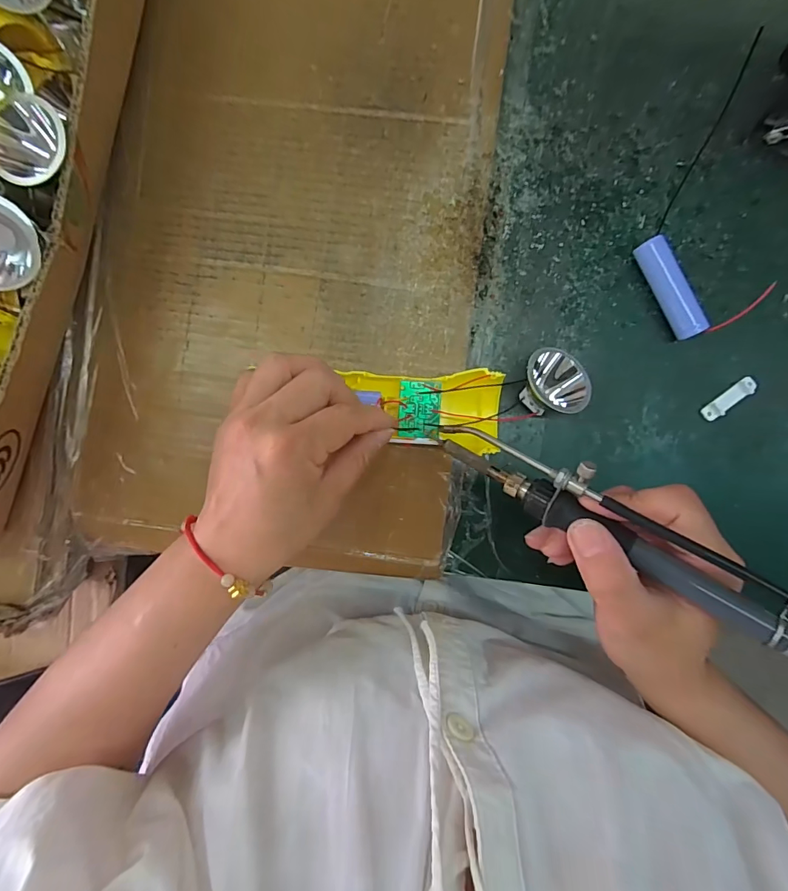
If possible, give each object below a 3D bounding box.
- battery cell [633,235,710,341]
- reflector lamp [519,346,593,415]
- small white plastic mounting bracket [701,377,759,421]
[{"bbox_3d":[0.171,-0.097,0.276,0.016,0.017,0.064,-28,93,5],"label":"battery cell"},{"bbox_3d":[0.099,-0.037,0.280,0.042,0.032,0.036,26,95,0],"label":"reflector lamp"},{"bbox_3d":[0.214,-0.030,0.284,0.034,0.005,0.010,-42,92,5],"label":"small white plastic mounting bracket"}]

